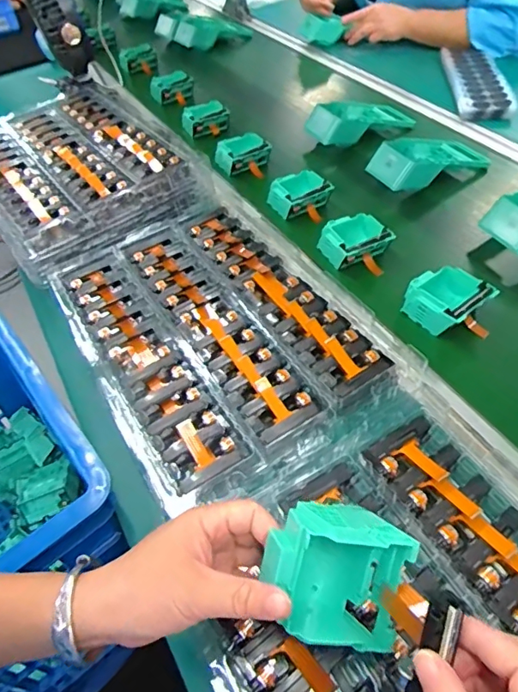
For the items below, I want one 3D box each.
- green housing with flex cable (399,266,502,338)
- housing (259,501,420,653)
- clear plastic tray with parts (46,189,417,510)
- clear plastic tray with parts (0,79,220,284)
[{"bbox_3d":[0.217,-0.046,0.553,0.081,0.045,0.094,-26,52,-17],"label":"green housing with flex cable"},{"bbox_3d":[0.044,0.142,0.307,0.083,0.088,0.053,10,21,0],"label":"housing"},{"bbox_3d":[-0.056,-0.040,0.539,0.274,0.024,0.382,-28,53,-18],"label":"clear plastic tray with parts"},{"bbox_3d":[-0.265,-0.271,0.717,0.293,0.044,0.369,-31,54,-20],"label":"clear plastic tray with parts"}]

